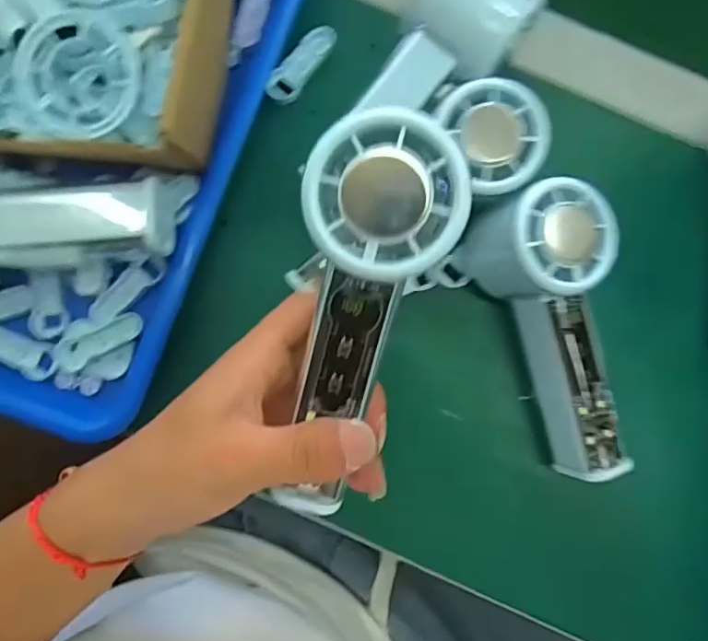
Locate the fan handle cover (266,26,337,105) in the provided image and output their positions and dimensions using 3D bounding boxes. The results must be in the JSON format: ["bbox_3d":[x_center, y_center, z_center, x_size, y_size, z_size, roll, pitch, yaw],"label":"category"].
[{"bbox_3d":[-0.032,-0.155,0.343,0.020,0.008,0.053,34,85,3],"label":"fan handle cover"}]

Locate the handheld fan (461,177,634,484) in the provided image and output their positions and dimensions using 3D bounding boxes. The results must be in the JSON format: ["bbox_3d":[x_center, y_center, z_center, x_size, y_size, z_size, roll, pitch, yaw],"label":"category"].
[{"bbox_3d":[0.104,0.008,0.295,0.064,0.053,0.149,-6,84,0],"label":"handheld fan"}]

